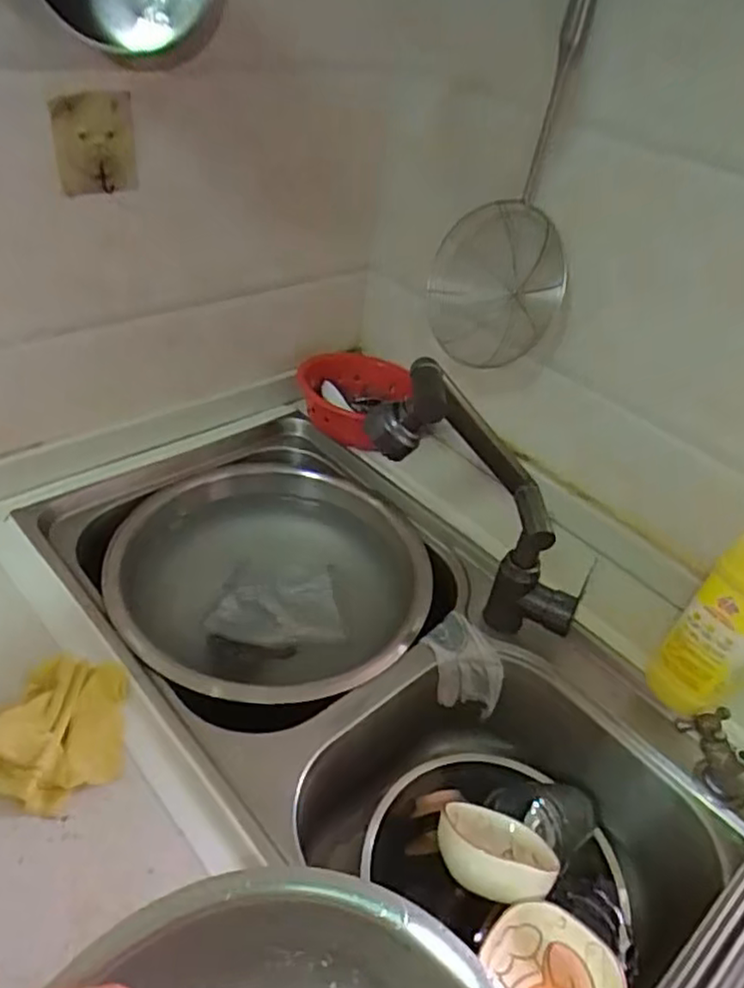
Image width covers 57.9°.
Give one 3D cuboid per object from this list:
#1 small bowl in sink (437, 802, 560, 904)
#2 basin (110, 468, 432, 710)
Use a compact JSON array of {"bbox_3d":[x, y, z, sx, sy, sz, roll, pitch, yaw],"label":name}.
[{"bbox_3d":[0.100,0.298,0.558,0.101,0.044,0.094,16,7,-2],"label":"small bowl in sink"},{"bbox_3d":[-0.118,0.102,0.769,0.333,0.092,0.345,3,40,-3],"label":"basin"}]

